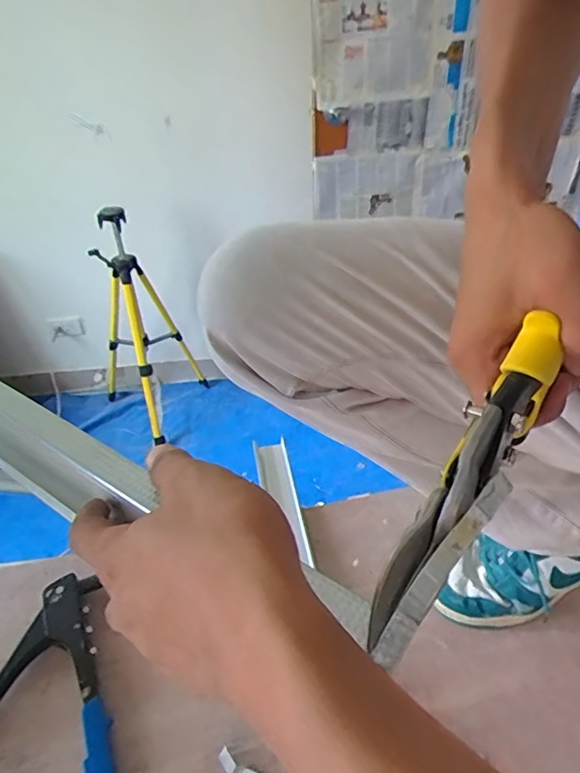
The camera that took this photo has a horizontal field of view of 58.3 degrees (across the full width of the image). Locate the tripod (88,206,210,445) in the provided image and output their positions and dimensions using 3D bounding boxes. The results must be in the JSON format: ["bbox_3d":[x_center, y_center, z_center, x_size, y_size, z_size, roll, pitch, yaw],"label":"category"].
[{"bbox_3d":[-0.477,-0.201,1.743,0.359,0.762,0.352,-16,40,-17],"label":"tripod"}]

